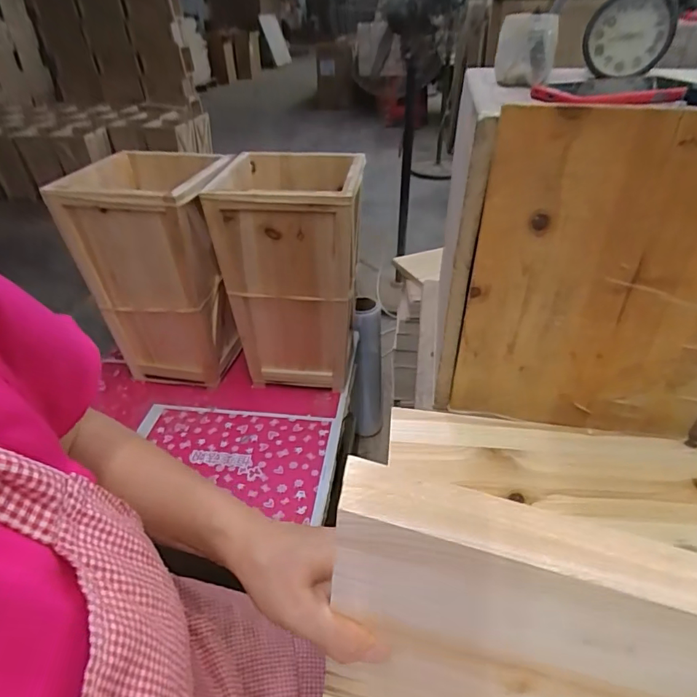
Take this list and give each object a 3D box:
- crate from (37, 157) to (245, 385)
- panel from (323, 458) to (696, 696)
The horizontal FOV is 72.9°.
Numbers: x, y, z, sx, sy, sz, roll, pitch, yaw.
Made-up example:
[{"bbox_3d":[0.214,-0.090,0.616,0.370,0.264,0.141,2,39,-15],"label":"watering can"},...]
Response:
[{"bbox_3d":[-0.381,-0.168,1.027,0.284,0.425,0.253,4,36,7],"label":"crate"},{"bbox_3d":[0.192,0.202,0.265,0.420,0.221,0.021,13,36,8],"label":"panel"}]

